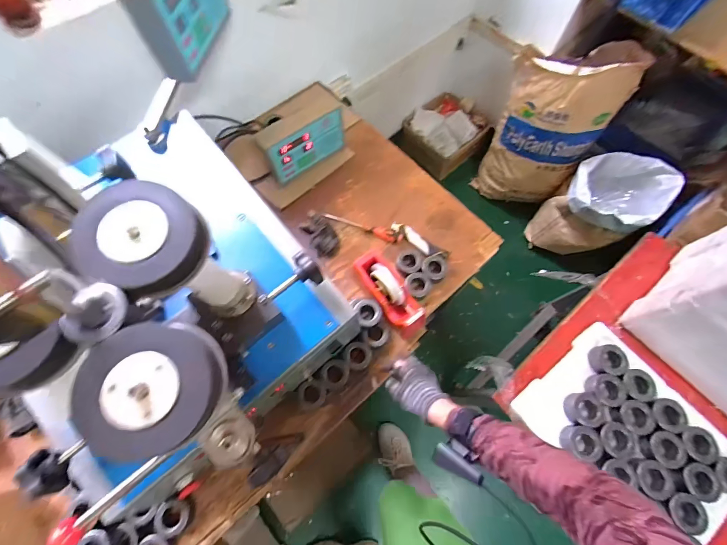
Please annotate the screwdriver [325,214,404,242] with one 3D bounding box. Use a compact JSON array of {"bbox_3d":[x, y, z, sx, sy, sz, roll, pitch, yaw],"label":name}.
[{"bbox_3d":[-0.002,-0.119,0.856,0.212,0.033,0.028,19,71,7],"label":"screwdriver"}]

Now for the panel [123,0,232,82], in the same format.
[{"bbox_3d":[-0.337,-0.506,0.620,0.065,0.147,0.241,9,70,3],"label":"panel"}]

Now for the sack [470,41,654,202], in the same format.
[{"bbox_3d":[0.737,-0.581,1.365,0.414,0.591,0.300,24,71,9],"label":"sack"}]

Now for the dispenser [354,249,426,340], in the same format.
[{"bbox_3d":[0.061,0.042,0.746,0.080,0.101,0.214,-32,73,-11],"label":"dispenser"}]

